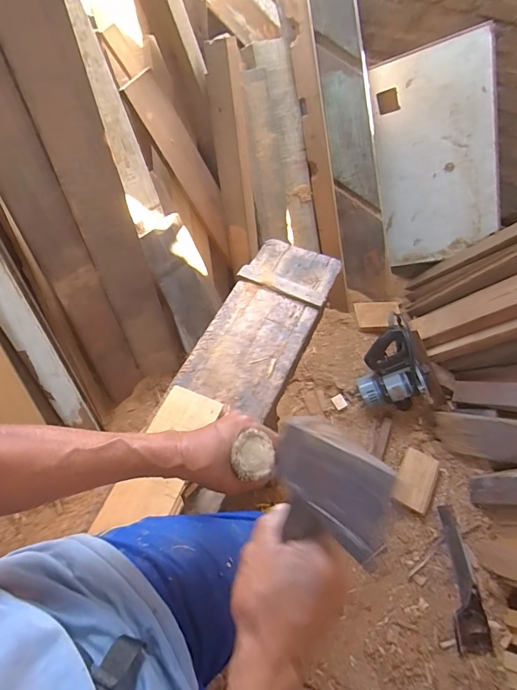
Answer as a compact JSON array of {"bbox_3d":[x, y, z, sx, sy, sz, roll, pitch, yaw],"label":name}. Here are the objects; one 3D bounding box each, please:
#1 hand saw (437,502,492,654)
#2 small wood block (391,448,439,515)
[{"bbox_3d":[0.546,0.622,1.096,0.079,0.049,0.347,0,61,-2],"label":"hand saw"},{"bbox_3d":[0.467,0.404,1.202,0.102,0.023,0.165,18,71,20],"label":"small wood block"}]

